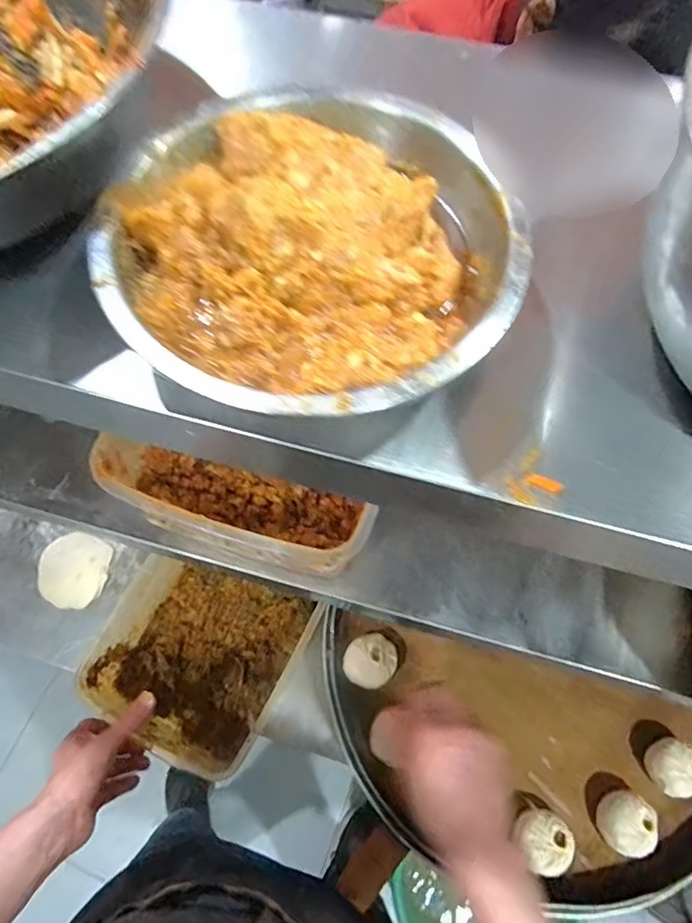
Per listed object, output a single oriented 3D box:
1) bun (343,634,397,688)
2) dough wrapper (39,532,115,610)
[{"bbox_3d":[0.028,0.228,0.655,0.056,0.029,0.060,29,68,11],"label":"bun"},{"bbox_3d":[-0.368,0.147,0.770,0.088,0.008,0.097,9,72,-2],"label":"dough wrapper"}]

